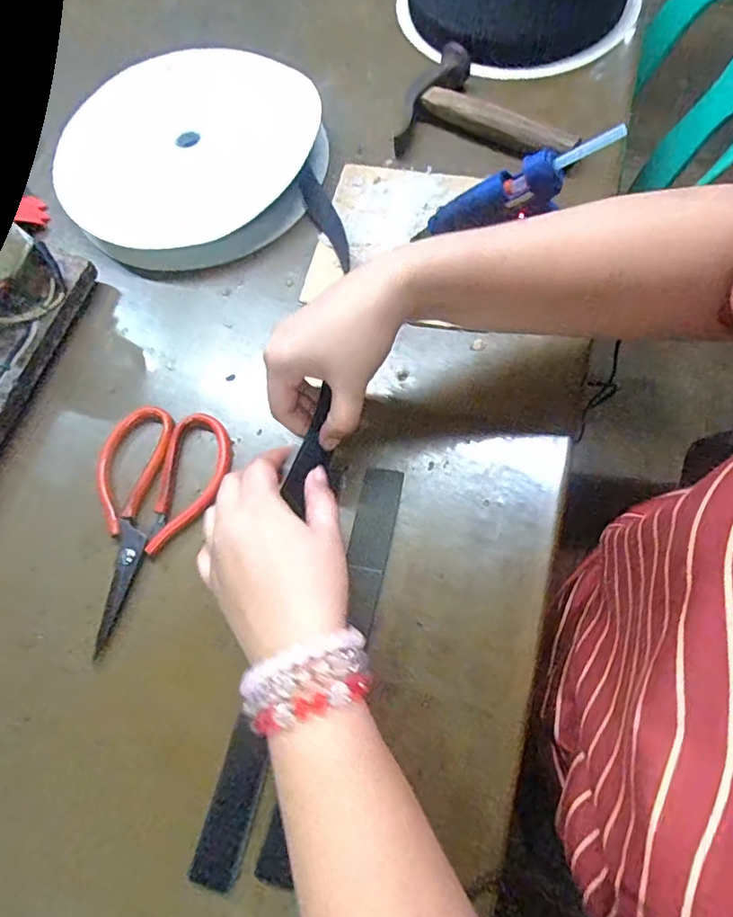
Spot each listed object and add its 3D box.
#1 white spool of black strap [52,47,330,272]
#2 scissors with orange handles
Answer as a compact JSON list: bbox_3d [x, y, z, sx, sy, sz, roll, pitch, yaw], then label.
[{"bbox_3d":[-0.162,-0.280,0.482,0.228,0.054,0.221,-2,68,6],"label":"white spool of black strap"},{"bbox_3d":[-0.168,0.038,0.371,0.083,0.019,0.172,21,72,14],"label":"scissors with orange handles"}]

